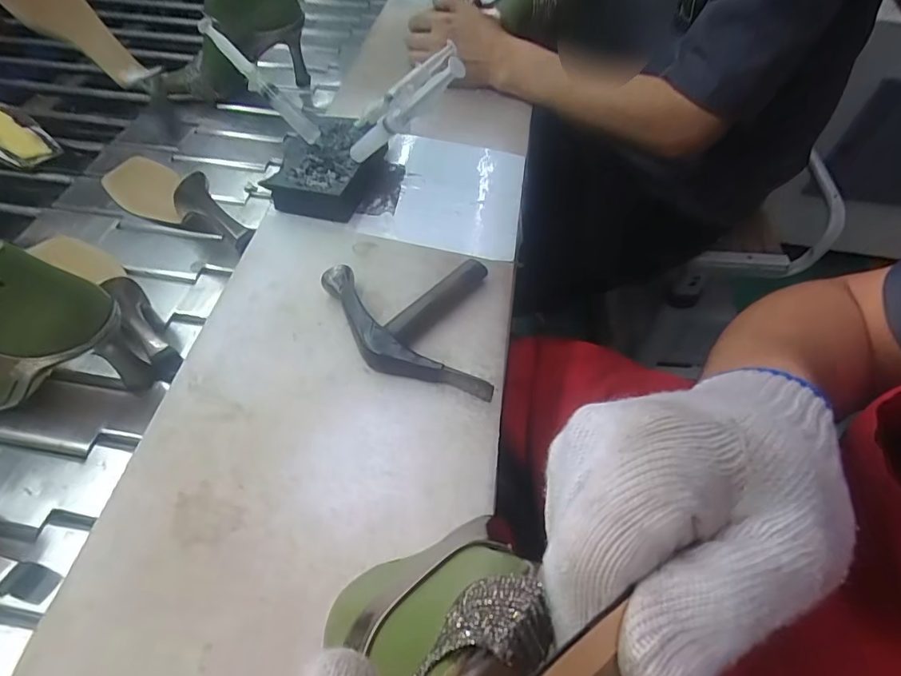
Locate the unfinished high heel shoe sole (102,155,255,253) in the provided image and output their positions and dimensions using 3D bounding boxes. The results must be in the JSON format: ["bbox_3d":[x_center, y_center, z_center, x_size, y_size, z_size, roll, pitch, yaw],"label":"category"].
[{"bbox_3d":[-0.318,-0.166,0.546,0.241,0.068,0.075,34,60,22],"label":"unfinished high heel shoe sole"}]

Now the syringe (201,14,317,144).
[{"bbox_3d":[-0.195,-0.262,0.499,0.164,0.032,0.016,46,63,0],"label":"syringe"}]

